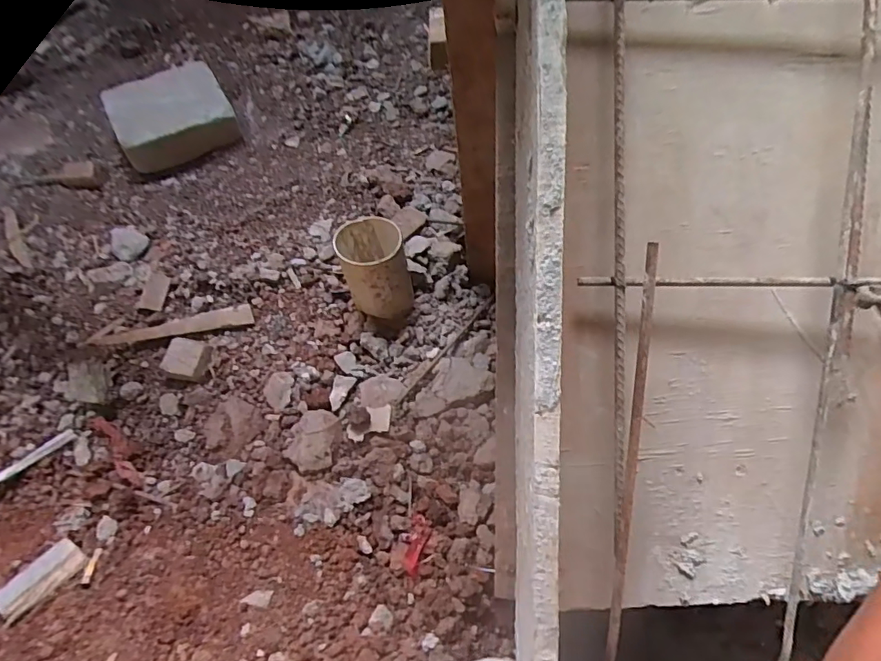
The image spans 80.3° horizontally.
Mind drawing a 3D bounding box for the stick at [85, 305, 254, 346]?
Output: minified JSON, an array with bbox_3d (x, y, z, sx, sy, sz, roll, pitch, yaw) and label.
[{"bbox_3d":[-0.390,-0.003,0.762,0.225,0.010,0.035,-12,62,-5],"label":"stick"}]

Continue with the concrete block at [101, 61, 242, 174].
[{"bbox_3d":[-0.486,-0.388,0.949,0.197,0.078,0.151,-29,64,-13],"label":"concrete block"}]

